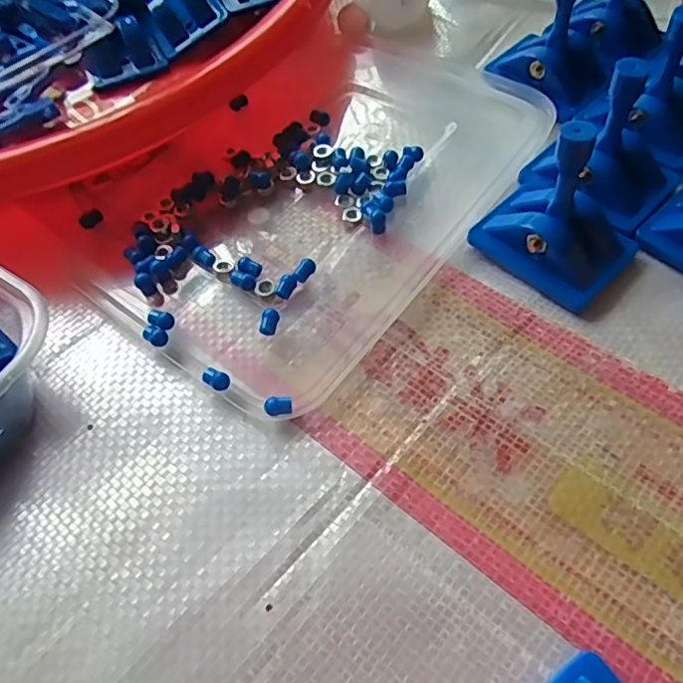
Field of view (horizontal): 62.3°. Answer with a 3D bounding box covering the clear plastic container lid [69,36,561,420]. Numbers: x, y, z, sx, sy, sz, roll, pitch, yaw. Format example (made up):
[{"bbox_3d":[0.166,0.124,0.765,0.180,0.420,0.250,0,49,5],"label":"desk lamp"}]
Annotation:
[{"bbox_3d":[-0.001,-0.056,0.203,0.097,0.008,0.168,35,66,23],"label":"clear plastic container lid"}]

